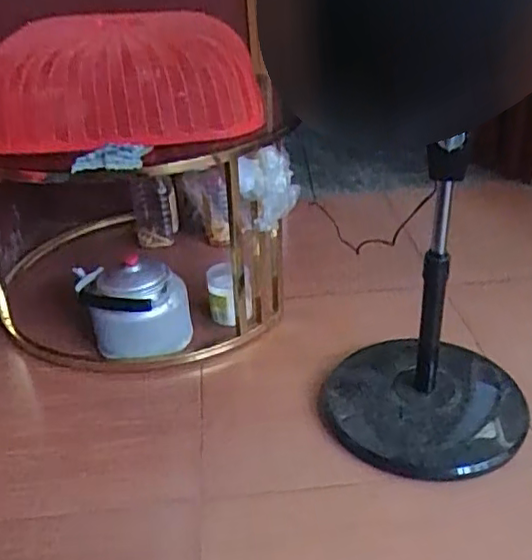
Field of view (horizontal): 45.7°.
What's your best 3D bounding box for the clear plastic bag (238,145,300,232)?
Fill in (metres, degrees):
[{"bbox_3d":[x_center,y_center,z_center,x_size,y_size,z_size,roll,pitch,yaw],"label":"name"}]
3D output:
[{"bbox_3d":[0.006,-0.188,1.300,0.083,0.163,0.154,11,32,23],"label":"clear plastic bag"}]

